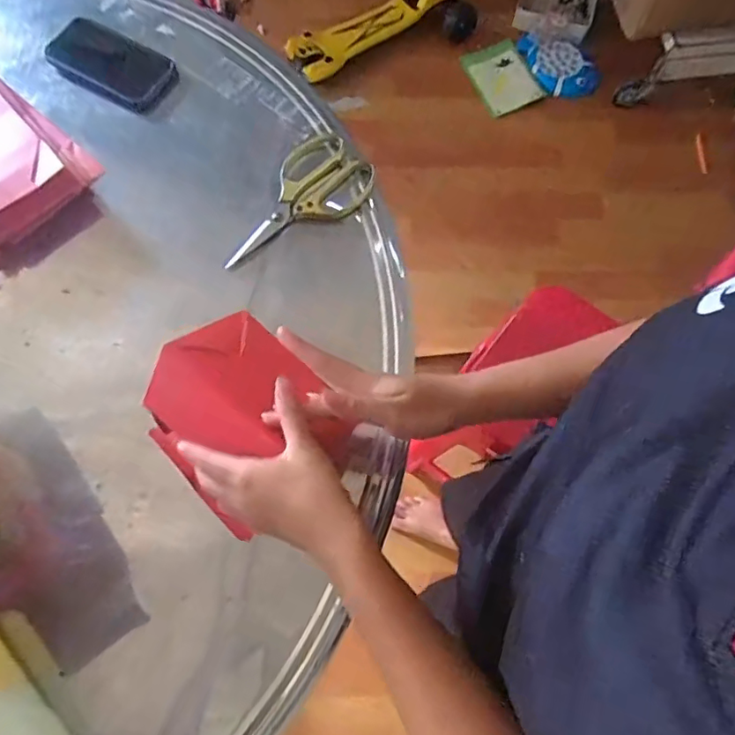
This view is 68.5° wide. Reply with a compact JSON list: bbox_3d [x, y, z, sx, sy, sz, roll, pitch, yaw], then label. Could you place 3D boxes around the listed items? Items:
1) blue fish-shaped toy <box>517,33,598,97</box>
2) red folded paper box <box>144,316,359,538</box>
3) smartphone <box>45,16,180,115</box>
[{"bbox_3d":[0.569,-0.917,1.645,0.156,0.077,0.277,-44,77,-11],"label":"blue fish-shaped toy"},{"bbox_3d":[-0.100,0.037,0.438,0.130,0.067,0.163,-43,80,-13],"label":"red folded paper box"},{"bbox_3d":[-0.327,-0.385,0.684,0.171,0.017,0.086,29,82,7],"label":"smartphone"}]

